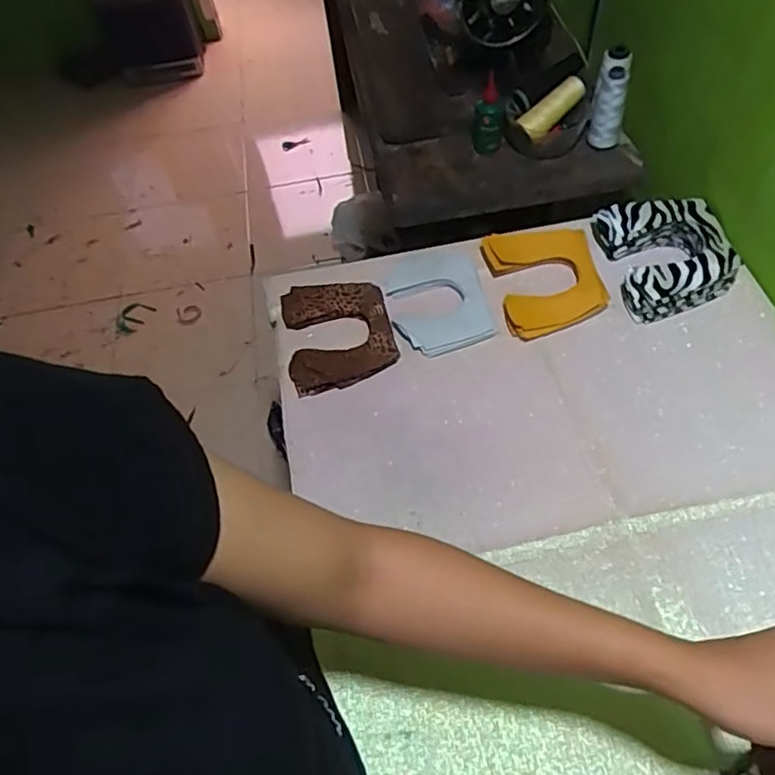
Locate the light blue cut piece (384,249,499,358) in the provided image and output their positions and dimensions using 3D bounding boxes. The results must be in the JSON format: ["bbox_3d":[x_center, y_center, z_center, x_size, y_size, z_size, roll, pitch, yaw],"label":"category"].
[{"bbox_3d":[0.062,-0.114,0.793,0.117,0.012,0.158,-12,57,-3],"label":"light blue cut piece"}]

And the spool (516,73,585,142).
[{"bbox_3d":[0.245,-0.413,0.924,0.113,0.037,0.032,-41,60,7],"label":"spool"}]

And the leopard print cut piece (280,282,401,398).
[{"bbox_3d":[-0.061,-0.071,0.775,0.129,0.011,0.155,-12,57,-3],"label":"leopard print cut piece"}]

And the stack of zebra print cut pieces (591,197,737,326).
[{"bbox_3d":[0.348,-0.166,0.779,0.136,0.049,0.156,-12,57,-3],"label":"stack of zebra print cut pieces"}]

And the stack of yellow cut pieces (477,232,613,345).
[{"bbox_3d":[0.197,-0.140,0.787,0.125,0.023,0.162,-12,57,-3],"label":"stack of yellow cut pieces"}]

